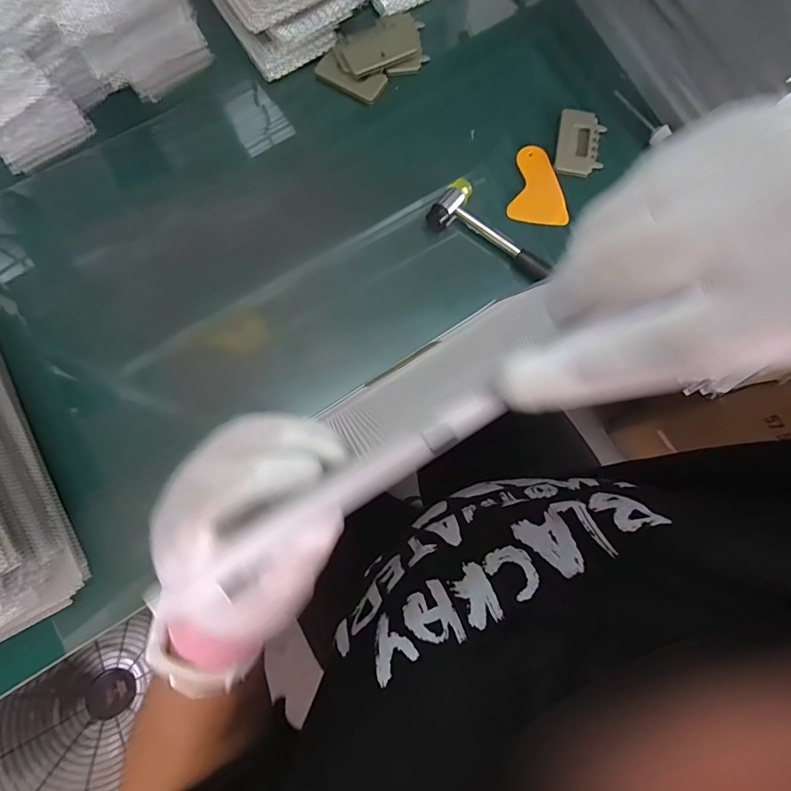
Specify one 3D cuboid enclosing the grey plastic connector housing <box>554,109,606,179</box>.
[{"bbox_3d":[0.225,-0.306,0.555,0.053,0.013,0.086,8,78,2],"label":"grey plastic connector housing"}]

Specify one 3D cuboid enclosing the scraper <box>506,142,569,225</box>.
[{"bbox_3d":[0.163,-0.246,0.542,0.063,0.008,0.114,-7,71,5],"label":"scraper"}]

